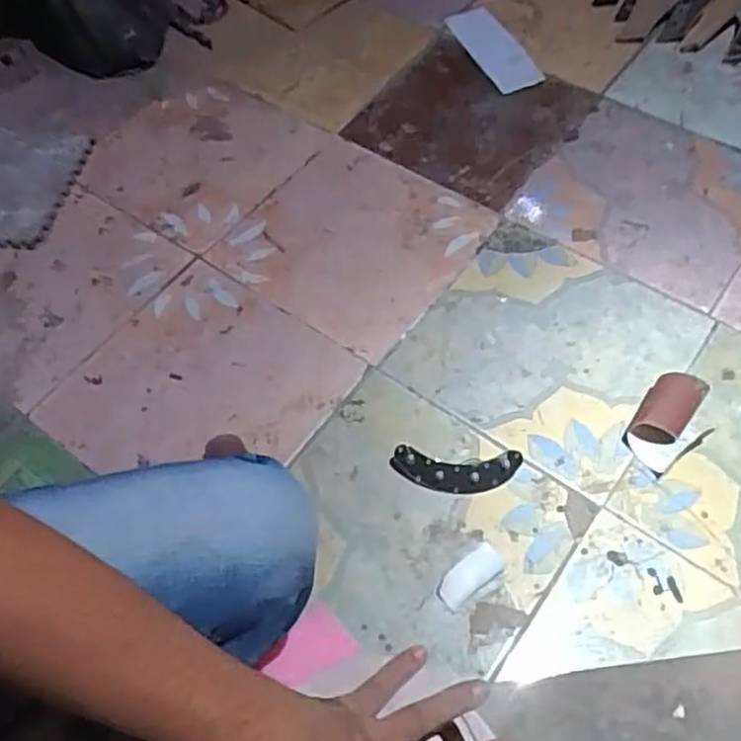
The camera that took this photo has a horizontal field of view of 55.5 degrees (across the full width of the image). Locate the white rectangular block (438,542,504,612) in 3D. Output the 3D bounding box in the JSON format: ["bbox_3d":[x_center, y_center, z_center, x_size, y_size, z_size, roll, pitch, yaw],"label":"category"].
[{"bbox_3d":[0.136,0.281,0.963,0.100,0.007,0.044,-35,63,-17],"label":"white rectangular block"}]

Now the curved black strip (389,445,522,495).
[{"bbox_3d":[0.123,0.147,1.025,0.187,0.038,0.060,4,60,6],"label":"curved black strip"}]

